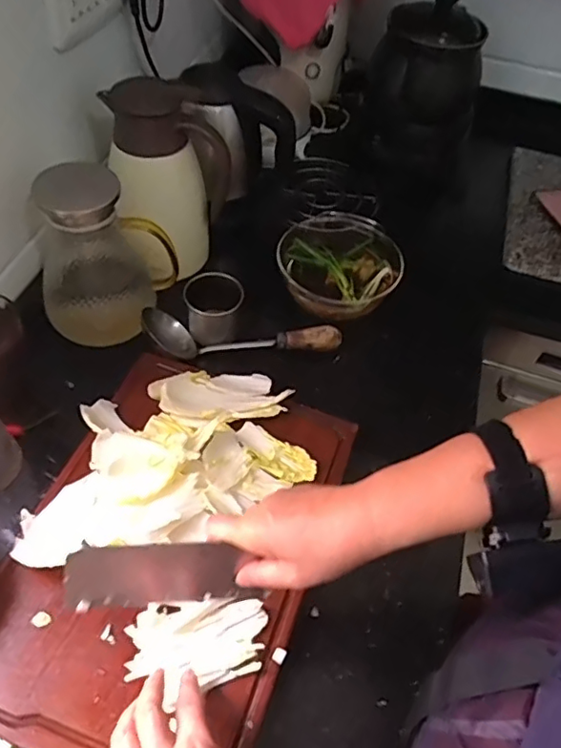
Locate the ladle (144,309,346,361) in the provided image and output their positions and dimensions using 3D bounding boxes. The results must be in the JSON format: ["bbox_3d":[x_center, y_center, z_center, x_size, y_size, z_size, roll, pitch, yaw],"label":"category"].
[{"bbox_3d":[-0.048,-0.044,0.722,0.248,0.055,0.050,5,53,-2],"label":"ladle"}]

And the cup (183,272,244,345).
[{"bbox_3d":[-0.084,-0.084,0.721,0.070,0.063,0.062,-1,53,-7],"label":"cup"}]

